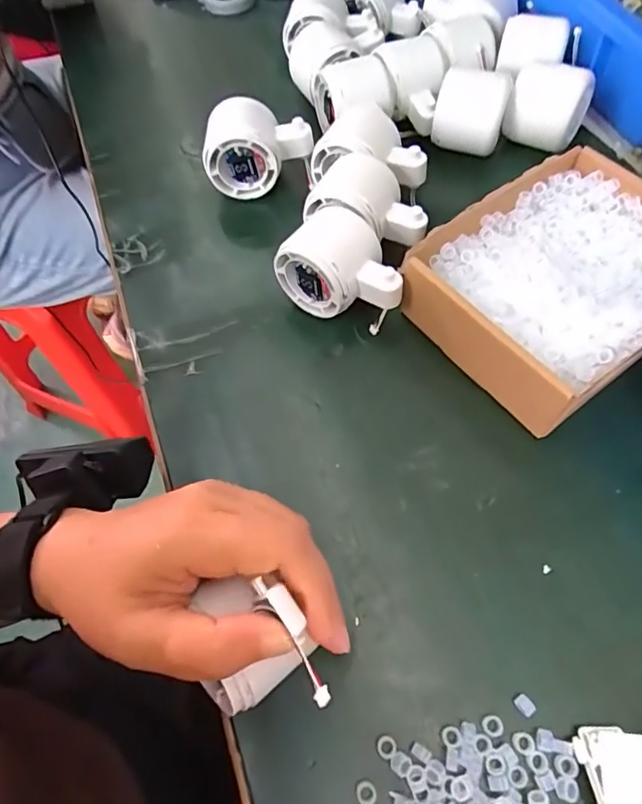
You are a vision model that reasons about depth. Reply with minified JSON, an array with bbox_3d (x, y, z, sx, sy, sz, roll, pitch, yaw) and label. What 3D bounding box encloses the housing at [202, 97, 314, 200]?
[{"bbox_3d":[-0.051,-0.200,0.411,0.086,0.055,0.060,-11,62,-2],"label":"housing"}]

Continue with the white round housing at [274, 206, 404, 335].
[{"bbox_3d":[0.017,-0.085,0.347,0.079,0.058,0.049,33,69,19],"label":"white round housing"}]

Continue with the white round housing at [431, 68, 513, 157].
[{"bbox_3d":[0.119,-0.231,0.413,0.052,0.047,0.052,10,63,9],"label":"white round housing"}]

